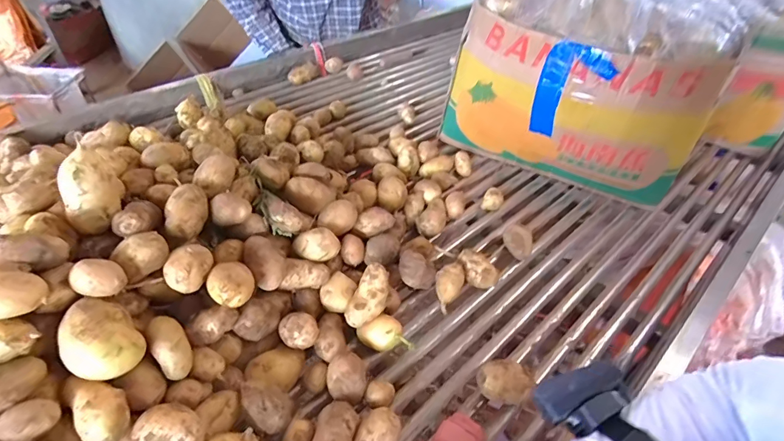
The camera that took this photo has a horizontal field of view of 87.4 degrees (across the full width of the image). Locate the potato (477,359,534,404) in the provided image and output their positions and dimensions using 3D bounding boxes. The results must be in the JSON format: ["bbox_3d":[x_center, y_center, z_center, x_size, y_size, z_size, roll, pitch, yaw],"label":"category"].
[{"bbox_3d":[0.129,0.191,0.478,0.058,0.044,0.046,31,47,24],"label":"potato"}]

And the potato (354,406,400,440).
[{"bbox_3d":[-0.016,0.229,0.430,0.039,0.031,0.057,21,44,15],"label":"potato"}]

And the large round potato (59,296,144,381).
[{"bbox_3d":[-0.263,0.106,0.376,0.050,0.071,0.050,-40,12,-2],"label":"large round potato"}]

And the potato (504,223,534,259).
[{"bbox_3d":[0.197,0.034,0.644,0.046,0.040,0.043,19,44,13],"label":"potato"}]

